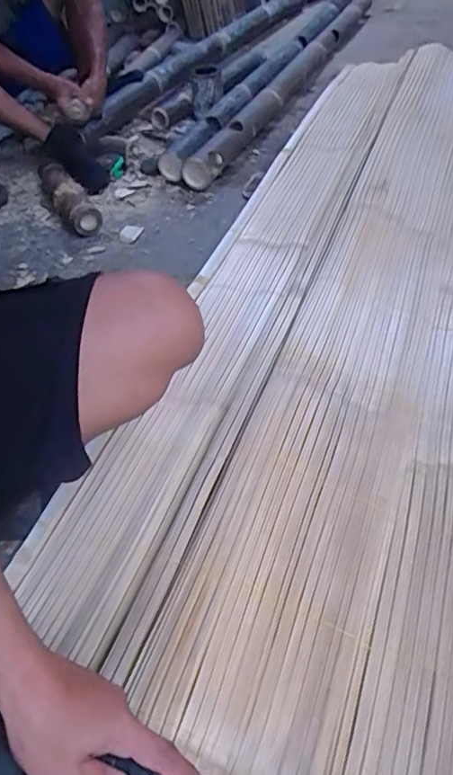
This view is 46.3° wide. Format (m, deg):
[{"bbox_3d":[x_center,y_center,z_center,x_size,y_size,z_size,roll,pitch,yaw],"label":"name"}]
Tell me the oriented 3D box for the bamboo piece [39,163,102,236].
[{"bbox_3d":[-0.406,-0.483,1.335,0.082,0.063,0.321,-27,49,-17],"label":"bamboo piece"}]

